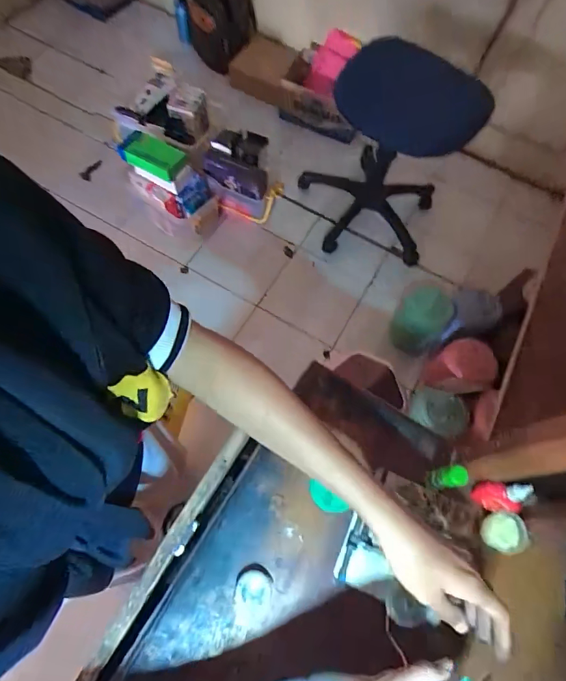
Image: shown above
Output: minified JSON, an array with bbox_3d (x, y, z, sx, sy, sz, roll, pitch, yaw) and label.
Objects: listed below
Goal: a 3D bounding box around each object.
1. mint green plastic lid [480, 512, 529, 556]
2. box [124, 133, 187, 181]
[{"bbox_3d":[0.245,0.216,0.474,0.042,0.037,0.041,1,66,-2],"label":"mint green plastic lid"},{"bbox_3d":[-0.393,-0.577,1.322,0.181,0.070,0.090,22,66,5],"label":"box"}]

